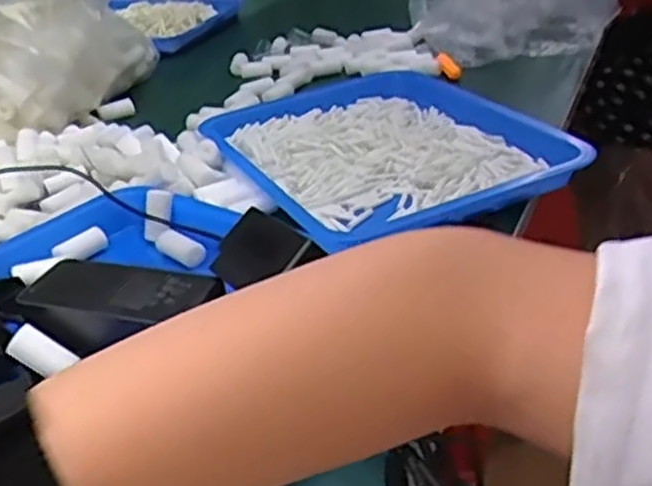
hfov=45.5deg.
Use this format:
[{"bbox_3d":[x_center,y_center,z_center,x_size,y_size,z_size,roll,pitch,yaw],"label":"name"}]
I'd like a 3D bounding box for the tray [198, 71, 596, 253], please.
[{"bbox_3d":[0.038,-0.105,0.739,0.259,0.045,0.354,-17,31,-18],"label":"tray"}]

